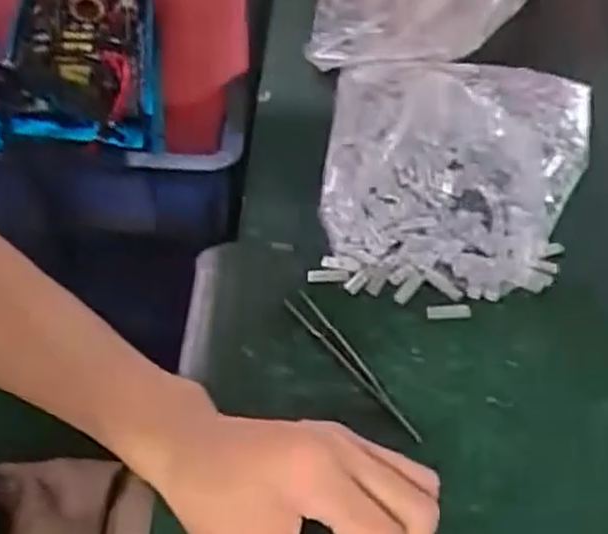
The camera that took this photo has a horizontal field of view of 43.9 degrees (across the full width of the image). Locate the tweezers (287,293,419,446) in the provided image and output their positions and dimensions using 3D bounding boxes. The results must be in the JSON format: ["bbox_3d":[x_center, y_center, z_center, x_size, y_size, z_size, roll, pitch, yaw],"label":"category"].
[{"bbox_3d":[0.027,0.056,0.439,0.013,0.011,0.116,-29,57,-20],"label":"tweezers"}]

